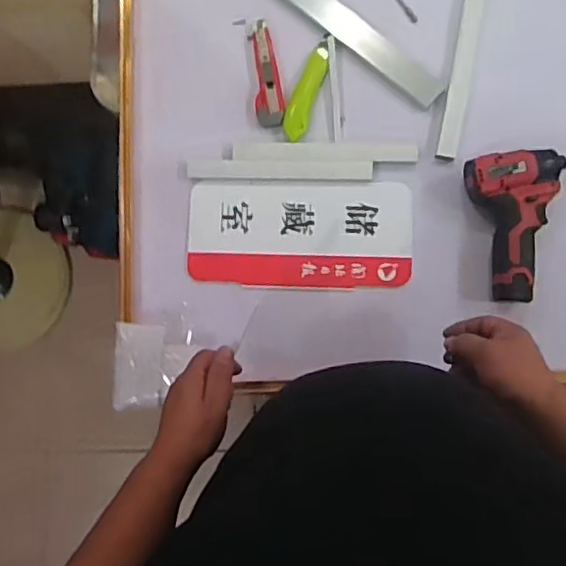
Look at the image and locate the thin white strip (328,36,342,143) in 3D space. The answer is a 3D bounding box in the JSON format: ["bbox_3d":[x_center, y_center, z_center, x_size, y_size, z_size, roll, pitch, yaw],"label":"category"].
[{"bbox_3d":[0.071,-0.265,0.819,0.010,0.008,0.148,-4,83,5],"label":"thin white strip"}]

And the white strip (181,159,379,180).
[{"bbox_3d":[-0.005,-0.153,0.814,0.246,0.009,0.027,1,84,6],"label":"white strip"}]

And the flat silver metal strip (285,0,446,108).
[{"bbox_3d":[0.074,-0.364,0.833,0.355,0.007,0.050,41,81,10],"label":"flat silver metal strip"}]

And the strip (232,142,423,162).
[{"bbox_3d":[0.056,-0.177,0.810,0.244,0.005,0.027,2,84,6],"label":"strip"}]

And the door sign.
[{"bbox_3d":[0.021,-0.064,0.804,0.294,0.009,0.142,1,85,4],"label":"door sign"}]

